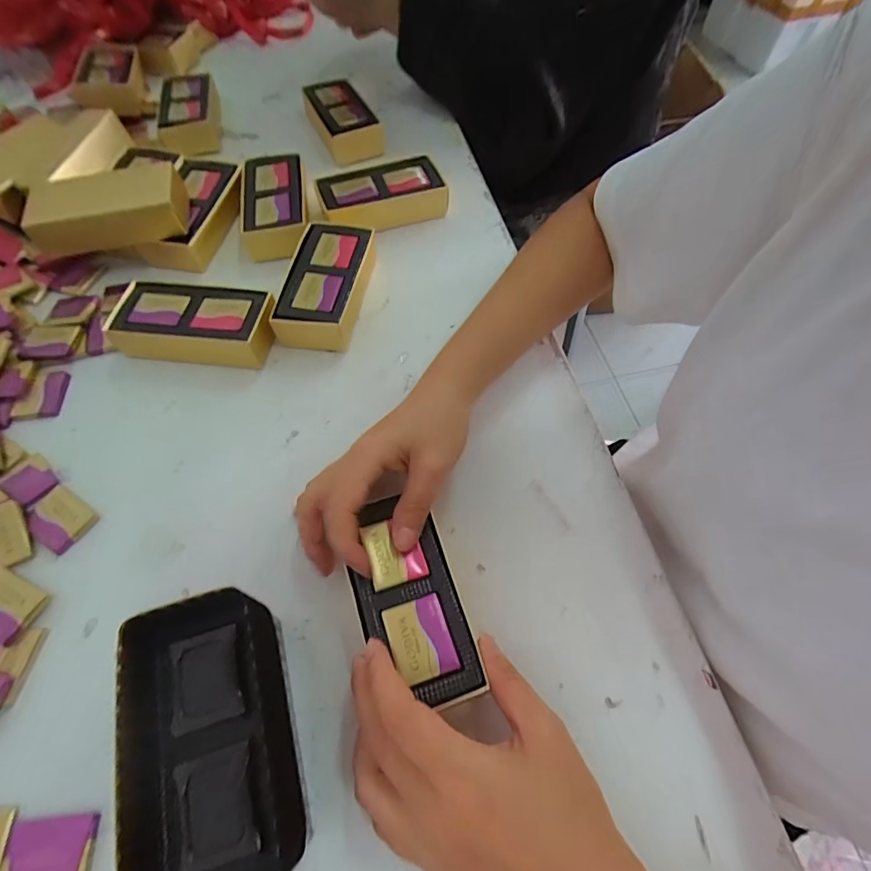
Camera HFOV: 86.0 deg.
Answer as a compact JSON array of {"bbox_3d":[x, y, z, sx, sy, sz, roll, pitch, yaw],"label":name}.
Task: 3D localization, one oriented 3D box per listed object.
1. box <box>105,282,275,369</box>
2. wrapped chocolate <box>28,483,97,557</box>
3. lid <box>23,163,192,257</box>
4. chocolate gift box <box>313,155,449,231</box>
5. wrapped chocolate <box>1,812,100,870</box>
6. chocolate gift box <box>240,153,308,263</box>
[{"bbox_3d":[-0.188,-0.085,0.369,0.118,0.033,0.062,5,60,3],"label":"box"},{"bbox_3d":[-0.245,0.054,0.304,0.042,0.004,0.032,30,65,16],"label":"wrapped chocolate"},{"bbox_3d":[-0.271,-0.188,0.388,0.114,0.036,0.052,-12,61,-6],"label":"lid"},{"bbox_3d":[-0.052,-0.228,0.447,0.113,0.034,0.065,-14,61,-8],"label":"chocolate gift box"},{"bbox_3d":[-0.182,0.199,0.218,0.040,0.004,0.032,-6,60,-3],"label":"wrapped chocolate"},{"bbox_3d":[-0.151,-0.219,0.445,0.057,0.034,0.121,-10,61,-6],"label":"chocolate gift box"}]

